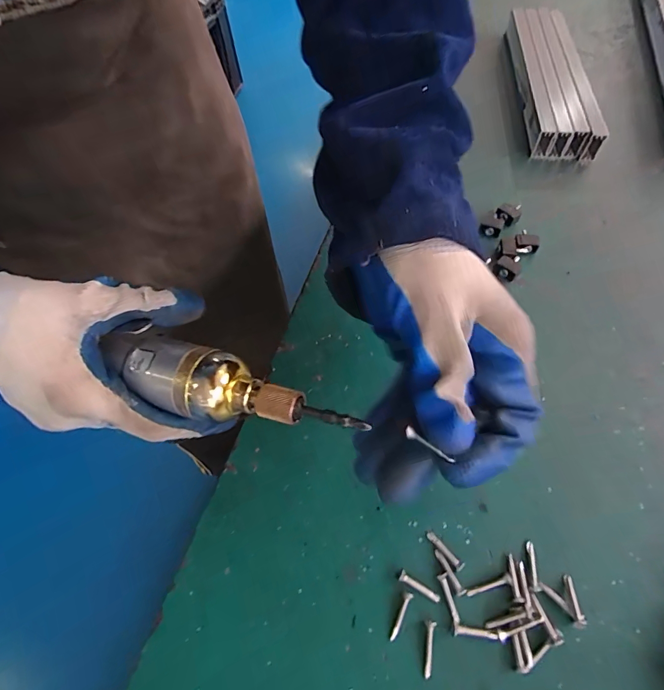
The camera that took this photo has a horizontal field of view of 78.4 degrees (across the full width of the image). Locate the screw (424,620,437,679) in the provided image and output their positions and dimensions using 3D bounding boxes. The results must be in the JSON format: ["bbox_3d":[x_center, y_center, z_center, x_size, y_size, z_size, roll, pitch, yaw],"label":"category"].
[{"bbox_3d":[0.051,0.158,0.211,0.005,0.004,0.025,7,60,6],"label":"screw"}]

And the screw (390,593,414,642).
[{"bbox_3d":[0.036,0.146,0.220,0.005,0.004,0.024,26,64,17],"label":"screw"}]

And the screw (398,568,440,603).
[{"bbox_3d":[0.048,0.135,0.226,0.024,0.004,0.006,31,65,19],"label":"screw"}]

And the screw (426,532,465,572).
[{"bbox_3d":[0.065,0.119,0.236,0.006,0.005,0.024,-40,66,-19],"label":"screw"}]

